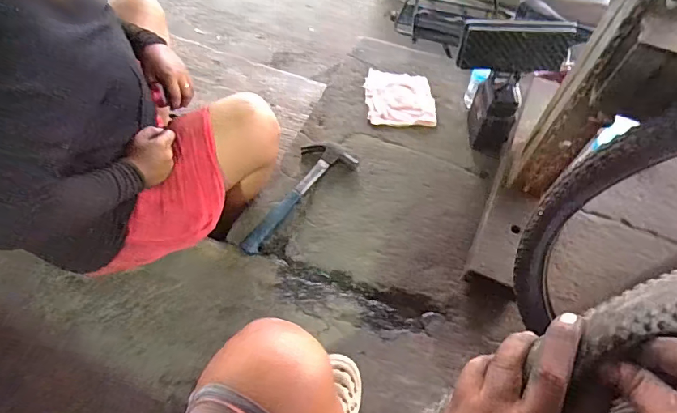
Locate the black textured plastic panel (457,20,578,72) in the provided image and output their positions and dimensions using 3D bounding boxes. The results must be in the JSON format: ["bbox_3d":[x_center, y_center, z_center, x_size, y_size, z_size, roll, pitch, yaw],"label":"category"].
[{"bbox_3d":[0.364,-0.333,0.952,0.213,0.098,0.025,3,32,6],"label":"black textured plastic panel"}]

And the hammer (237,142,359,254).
[{"bbox_3d":[-0.109,-0.032,1.050,0.120,0.030,0.337,39,68,17],"label":"hammer"}]

